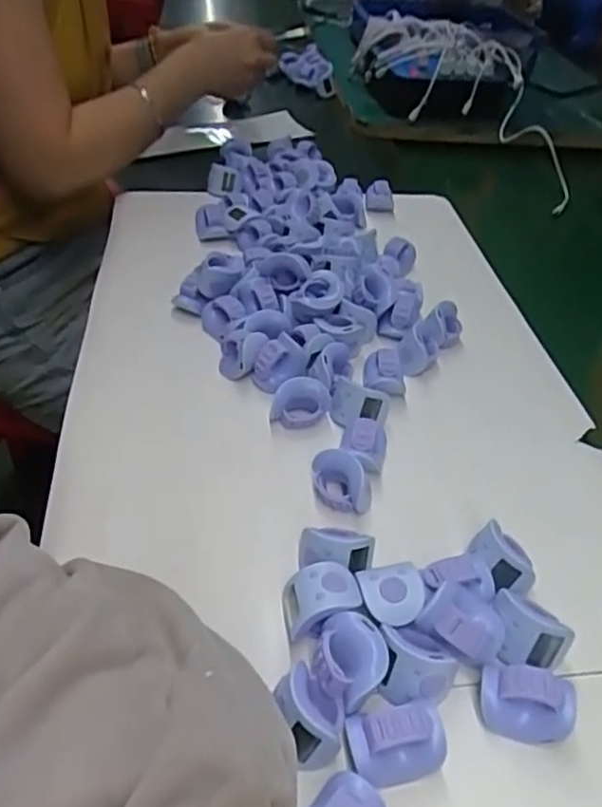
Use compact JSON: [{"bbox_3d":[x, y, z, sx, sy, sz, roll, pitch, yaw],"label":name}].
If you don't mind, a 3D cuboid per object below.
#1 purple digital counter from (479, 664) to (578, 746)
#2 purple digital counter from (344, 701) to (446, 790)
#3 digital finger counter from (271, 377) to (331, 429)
[{"bbox_3d":[0.103,0.137,0.301,0.042,0.025,0.024,15,42,11],"label":"purple digital counter"},{"bbox_3d":[0.042,0.148,0.287,0.040,0.029,0.025,-2,42,-8],"label":"purple digital counter"},{"bbox_3d":[0.001,0.000,0.446,0.042,0.029,0.021,-4,42,-10],"label":"digital finger counter"}]

